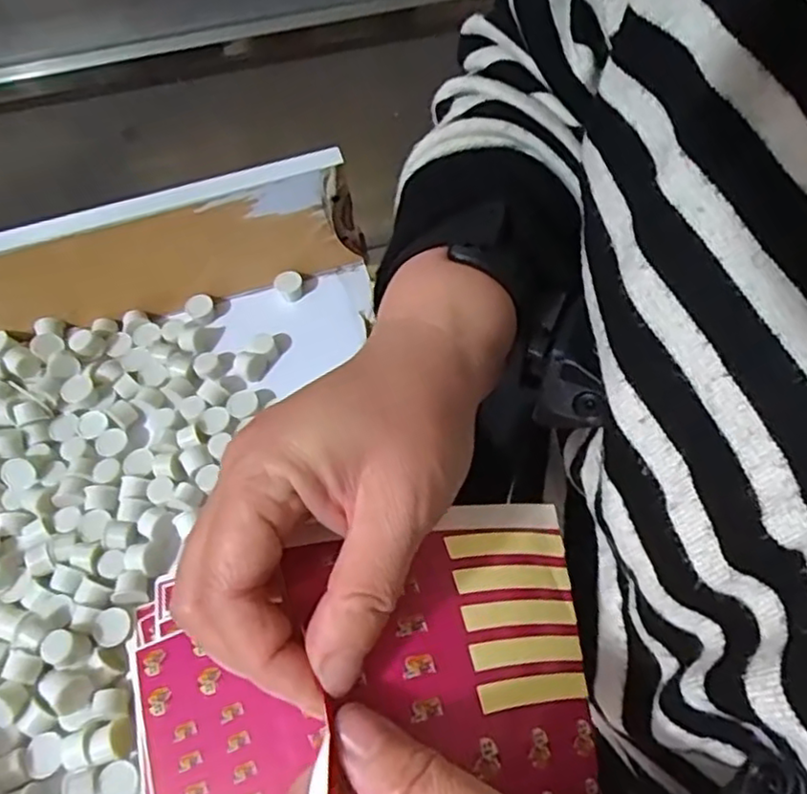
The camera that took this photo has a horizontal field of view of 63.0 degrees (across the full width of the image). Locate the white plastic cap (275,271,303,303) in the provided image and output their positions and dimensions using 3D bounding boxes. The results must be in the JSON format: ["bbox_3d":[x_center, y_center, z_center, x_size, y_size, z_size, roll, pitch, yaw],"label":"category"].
[{"bbox_3d":[-0.071,-0.070,0.411,0.017,0.013,0.016,-3,58,4],"label":"white plastic cap"}]

